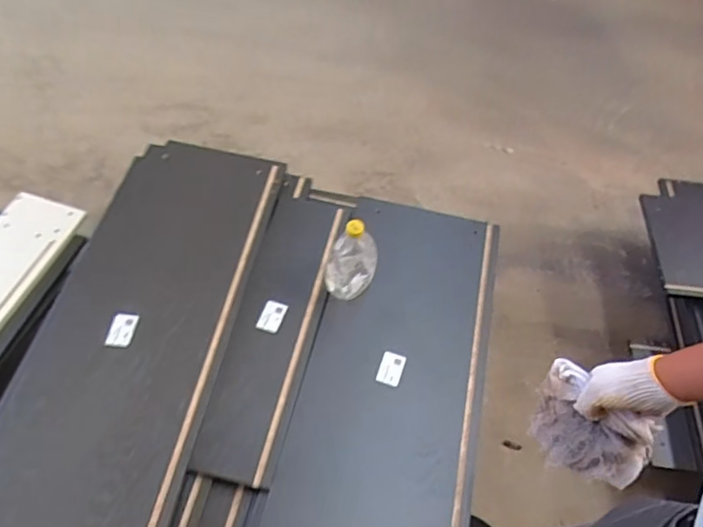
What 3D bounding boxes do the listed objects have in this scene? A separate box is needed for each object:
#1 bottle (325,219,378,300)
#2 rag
[{"bbox_3d":[0.001,-0.003,1.067,0.097,0.204,0.059,3,54,-2],"label":"bottle"},{"bbox_3d":[0.308,0.219,0.741,0.159,0.095,0.087,39,61,23],"label":"rag"}]

